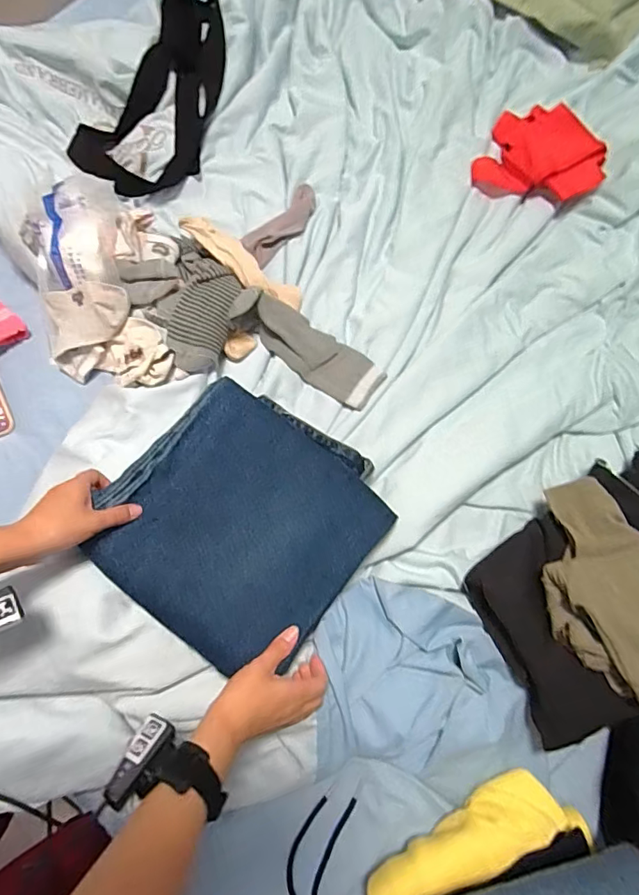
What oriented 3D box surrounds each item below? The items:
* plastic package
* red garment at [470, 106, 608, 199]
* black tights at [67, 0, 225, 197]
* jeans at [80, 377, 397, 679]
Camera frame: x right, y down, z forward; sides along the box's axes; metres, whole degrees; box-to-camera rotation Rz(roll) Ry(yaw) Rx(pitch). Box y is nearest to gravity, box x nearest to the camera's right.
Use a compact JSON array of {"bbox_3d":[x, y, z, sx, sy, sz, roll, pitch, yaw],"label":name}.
[{"bbox_3d":[-0.318,-0.267,0.607,0.127,0.068,0.115,0,76,-1],"label":"plastic package"},{"bbox_3d":[0.339,-0.456,0.738,0.180,0.023,0.132,11,92,14],"label":"red garment"},{"bbox_3d":[-0.235,-0.563,0.750,0.184,0.047,0.407,21,78,3],"label":"black tights"},{"bbox_3d":[-0.083,0.083,0.550,0.266,0.063,0.279,36,79,6],"label":"jeans"}]

